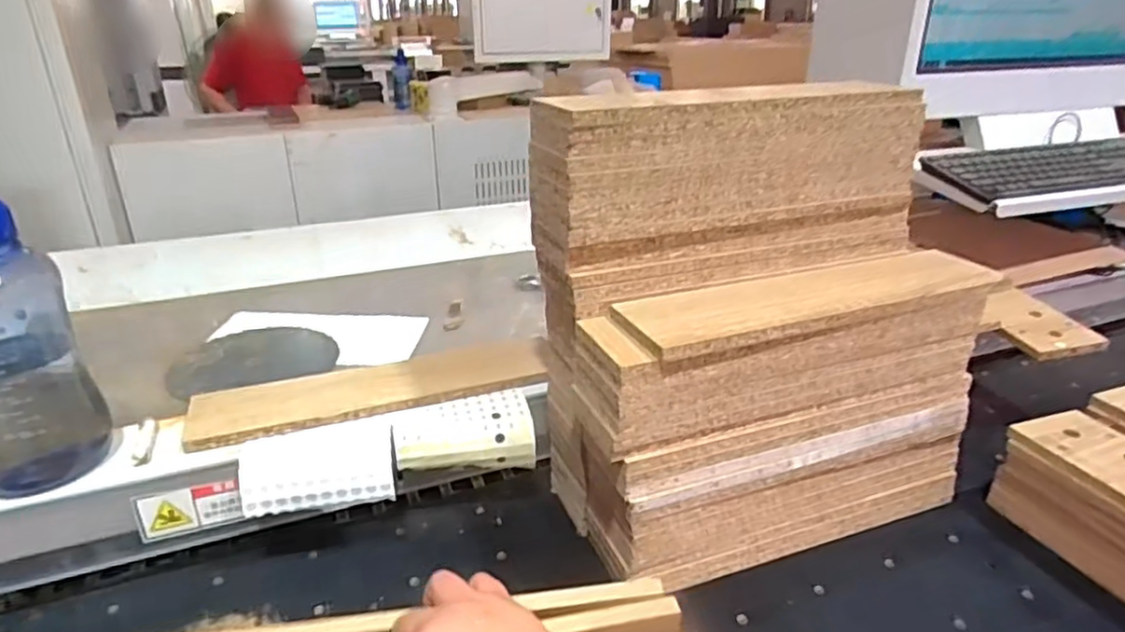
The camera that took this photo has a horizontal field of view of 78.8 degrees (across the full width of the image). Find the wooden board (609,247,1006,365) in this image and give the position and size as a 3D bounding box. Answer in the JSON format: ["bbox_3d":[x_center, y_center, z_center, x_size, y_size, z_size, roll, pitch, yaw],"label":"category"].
[{"bbox_3d":[0.233,-0.020,0.623,0.379,0.021,0.104,-9,25,-20],"label":"wooden board"}]

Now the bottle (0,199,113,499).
[{"bbox_3d":[-0.461,0.018,0.561,0.105,0.262,0.091,-19,29,-36],"label":"bottle"}]

